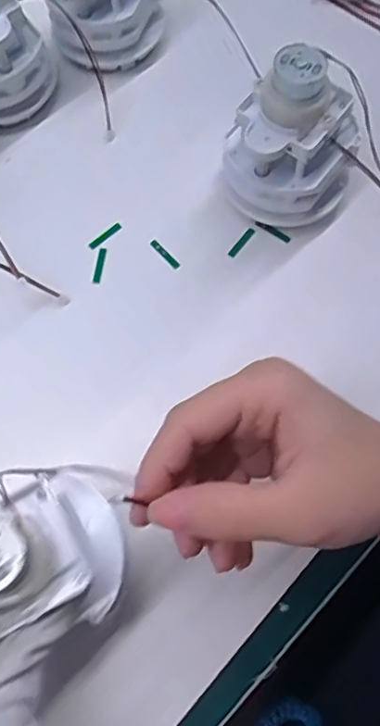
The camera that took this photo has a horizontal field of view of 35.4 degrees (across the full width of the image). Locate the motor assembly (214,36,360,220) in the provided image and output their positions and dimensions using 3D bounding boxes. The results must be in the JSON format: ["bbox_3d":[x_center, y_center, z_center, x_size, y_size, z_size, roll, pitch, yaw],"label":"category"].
[{"bbox_3d":[0.051,-0.111,0.299,0.063,0.083,0.051,16,70,6],"label":"motor assembly"}]

